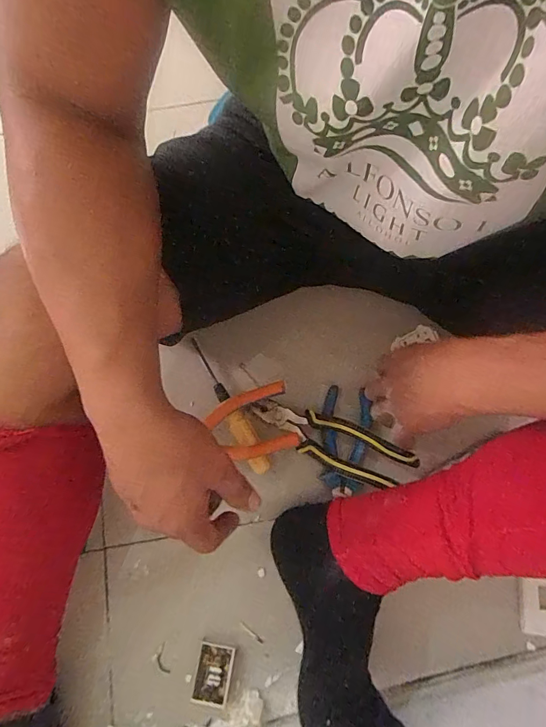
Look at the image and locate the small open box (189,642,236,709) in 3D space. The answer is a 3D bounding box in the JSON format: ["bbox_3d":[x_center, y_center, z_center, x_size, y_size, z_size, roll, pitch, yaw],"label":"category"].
[{"bbox_3d":[-0.063,0.325,0.418,0.038,0.022,0.056,11,77,3],"label":"small open box"}]

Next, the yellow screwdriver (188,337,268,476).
[{"bbox_3d":[-0.055,0.049,0.487,0.023,0.031,0.182,-28,78,-5],"label":"yellow screwdriver"}]

